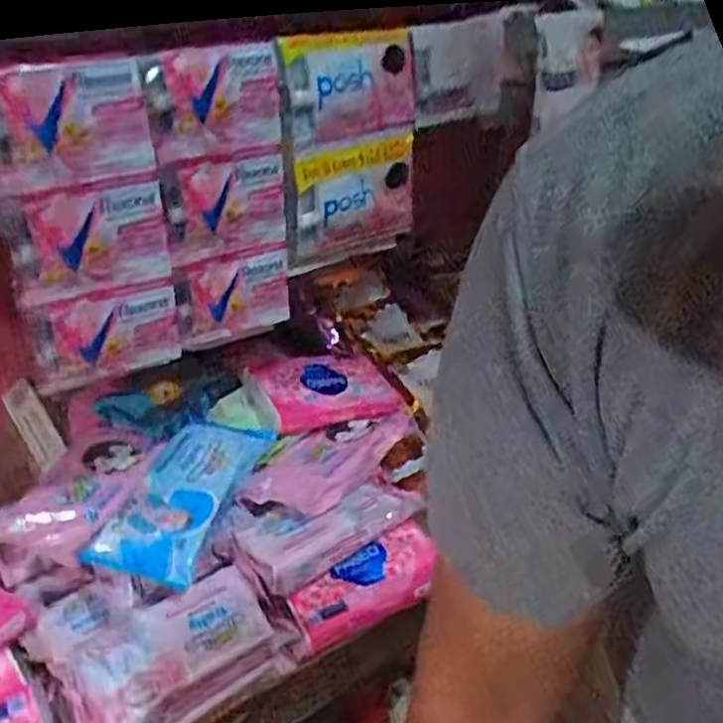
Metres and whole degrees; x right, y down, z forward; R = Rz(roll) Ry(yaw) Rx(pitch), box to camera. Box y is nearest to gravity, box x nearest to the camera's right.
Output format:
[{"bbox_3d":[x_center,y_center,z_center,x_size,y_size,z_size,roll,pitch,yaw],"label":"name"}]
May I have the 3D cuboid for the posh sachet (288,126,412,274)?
[{"bbox_3d":[-0.008,-0.147,0.654,0.140,0.111,0.015,-21,39,-32],"label":"posh sachet"}]

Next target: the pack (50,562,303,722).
[{"bbox_3d":[-0.163,0.240,0.597,0.181,0.034,0.118,-22,39,-32],"label":"pack"}]

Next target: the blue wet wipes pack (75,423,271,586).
[{"bbox_3d":[-0.175,0.130,0.695,0.108,0.050,0.180,11,33,15],"label":"blue wet wipes pack"}]

